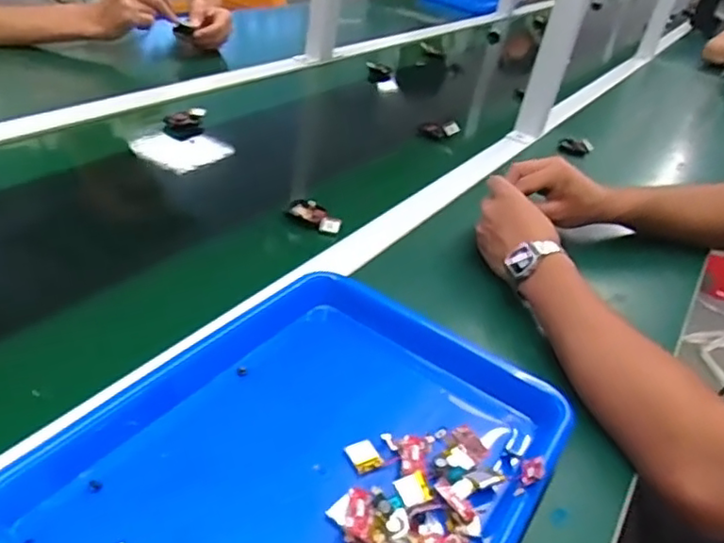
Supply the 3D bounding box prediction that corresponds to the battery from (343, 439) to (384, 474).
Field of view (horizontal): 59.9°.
[{"bbox_3d":[0.001,0.125,0.425,0.020,0.005,0.022,-14,42,-33],"label":"battery"}]

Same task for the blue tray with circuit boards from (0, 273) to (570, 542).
[{"bbox_3d":[-0.031,0.118,0.410,0.267,0.038,0.327,26,36,19],"label":"blue tray with circuit boards"}]

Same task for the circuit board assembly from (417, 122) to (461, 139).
[{"bbox_3d":[0.120,-0.222,0.979,0.063,0.026,0.018,16,34,5],"label":"circuit board assembly"}]

